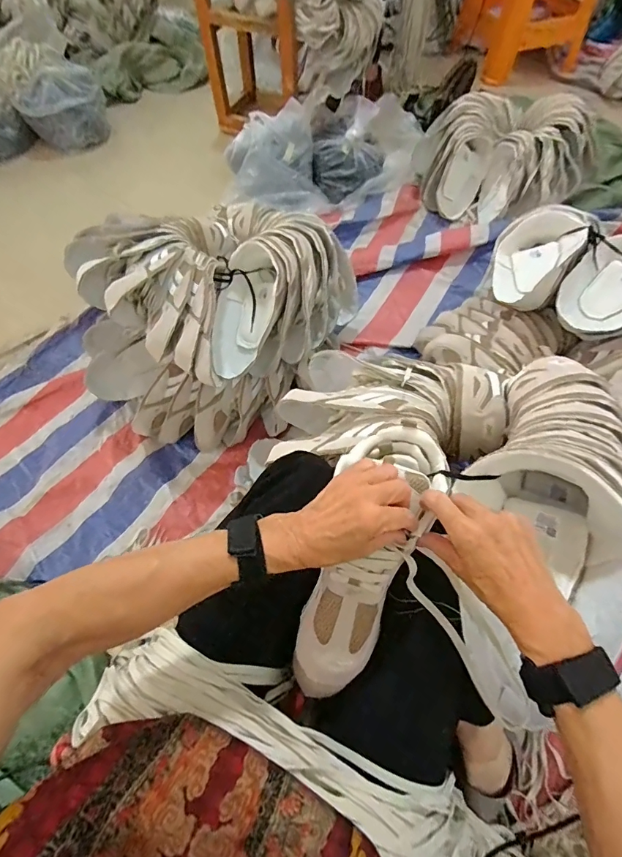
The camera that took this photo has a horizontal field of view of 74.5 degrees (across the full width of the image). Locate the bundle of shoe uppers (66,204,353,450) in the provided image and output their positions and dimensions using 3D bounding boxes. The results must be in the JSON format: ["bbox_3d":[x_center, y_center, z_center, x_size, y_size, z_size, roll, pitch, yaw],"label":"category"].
[{"bbox_3d":[-0.210,-0.243,0.857,0.469,0.281,0.515,-1,62,2],"label":"bundle of shoe uppers"}]

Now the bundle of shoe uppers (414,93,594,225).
[{"bbox_3d":[0.565,-0.783,1.185,0.485,0.166,0.372,-7,62,-1],"label":"bundle of shoe uppers"}]

